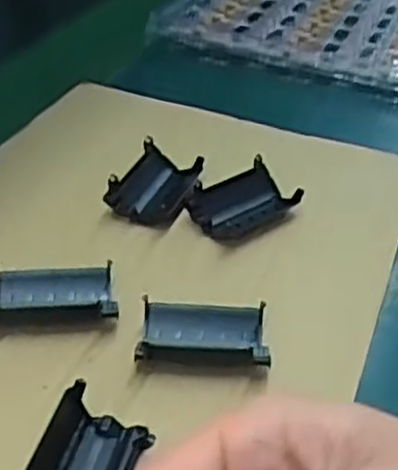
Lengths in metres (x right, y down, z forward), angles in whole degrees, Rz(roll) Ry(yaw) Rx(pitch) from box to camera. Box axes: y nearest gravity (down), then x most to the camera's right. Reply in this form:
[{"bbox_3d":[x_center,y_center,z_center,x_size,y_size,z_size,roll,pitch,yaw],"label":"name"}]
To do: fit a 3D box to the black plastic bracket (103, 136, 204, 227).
[{"bbox_3d":[-0.029,-0.036,0.513,0.048,0.022,0.072,10,36,12],"label":"black plastic bracket"}]

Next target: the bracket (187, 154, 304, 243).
[{"bbox_3d":[0.028,-0.021,0.504,0.068,0.027,0.042,-19,40,-27],"label":"bracket"}]

